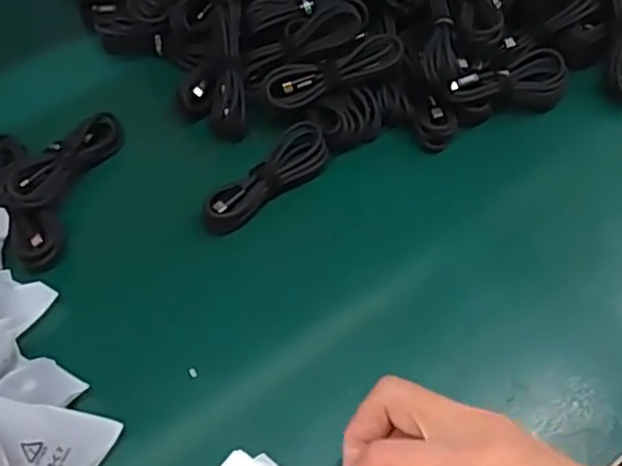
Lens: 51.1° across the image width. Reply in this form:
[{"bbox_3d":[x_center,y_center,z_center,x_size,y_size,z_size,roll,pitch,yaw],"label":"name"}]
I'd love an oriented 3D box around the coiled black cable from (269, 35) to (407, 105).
[{"bbox_3d":[0.018,-0.123,0.497,0.107,0.014,0.031,-19,97,-3],"label":"coiled black cable"}]

